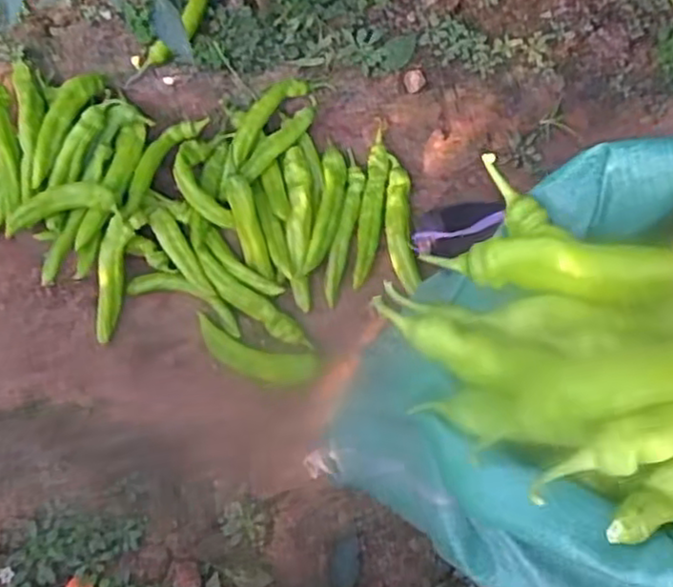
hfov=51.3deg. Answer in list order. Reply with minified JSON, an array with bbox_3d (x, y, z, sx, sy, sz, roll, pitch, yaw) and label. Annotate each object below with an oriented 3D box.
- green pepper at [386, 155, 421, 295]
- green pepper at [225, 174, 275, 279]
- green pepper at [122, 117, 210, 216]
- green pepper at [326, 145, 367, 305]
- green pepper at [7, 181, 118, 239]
[{"bbox_3d":[0.101,-0.110,1.101,0.044,0.033,0.212,-2,76,-2],"label":"green pepper"},{"bbox_3d":[-0.131,-0.098,1.052,0.037,0.028,0.157,-17,105,-6],"label":"green pepper"},{"bbox_3d":[-0.279,-0.210,1.086,0.049,0.026,0.199,31,77,6],"label":"green pepper"},{"bbox_3d":[0.018,-0.111,1.090,0.035,0.028,0.252,10,76,1],"label":"green pepper"},{"bbox_3d":[-0.405,-0.129,1.021,0.162,0.037,0.059,-15,77,-5],"label":"green pepper"}]

